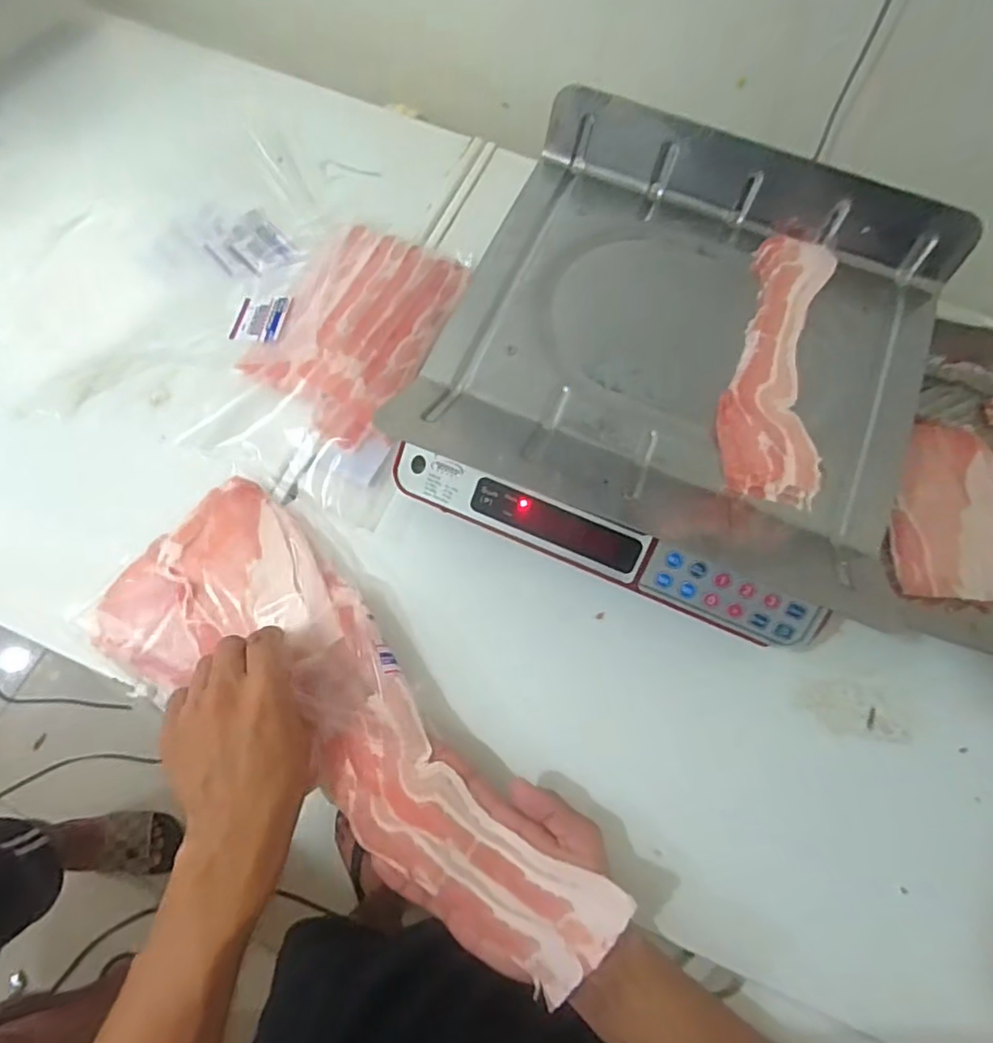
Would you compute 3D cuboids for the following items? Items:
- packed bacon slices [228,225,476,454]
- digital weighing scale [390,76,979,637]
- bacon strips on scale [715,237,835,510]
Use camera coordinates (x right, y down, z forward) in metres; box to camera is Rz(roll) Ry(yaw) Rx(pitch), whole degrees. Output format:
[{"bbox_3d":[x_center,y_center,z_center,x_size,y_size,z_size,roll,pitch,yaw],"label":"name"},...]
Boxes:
[{"bbox_3d":[-0.127,-0.182,0.572,0.147,0.029,0.210,26,69,8],"label":"packed bacon slices"},{"bbox_3d":[0.145,-0.122,0.504,0.352,0.152,0.338,23,69,7],"label":"digital weighing scale"},{"bbox_3d":[0.212,-0.124,0.466,0.070,0.023,0.223,13,68,3],"label":"bacon strips on scale"}]

